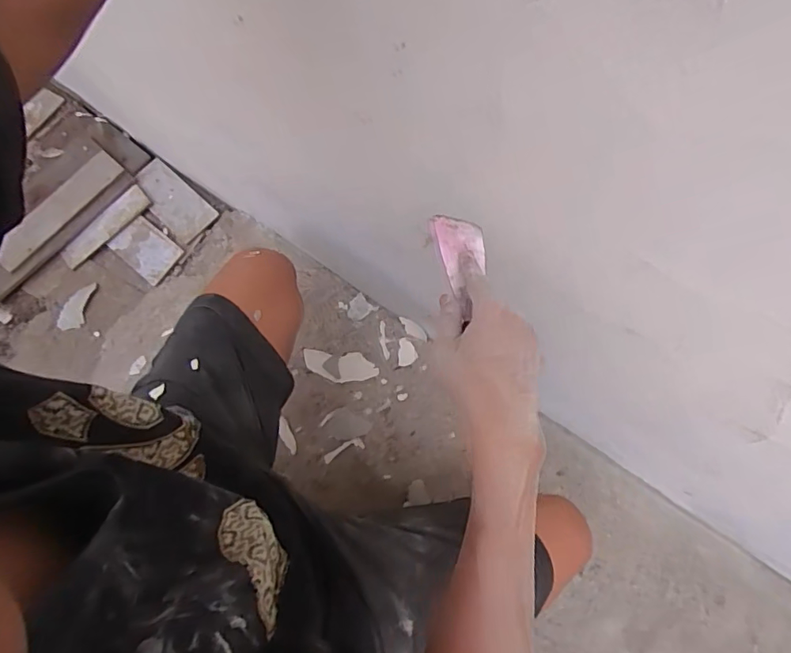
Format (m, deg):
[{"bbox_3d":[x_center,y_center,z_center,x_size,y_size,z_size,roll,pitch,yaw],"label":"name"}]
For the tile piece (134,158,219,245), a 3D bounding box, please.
[{"bbox_3d":[-0.426,-0.239,0.971,0.178,0.014,0.088,41,73,14],"label":"tile piece"}]

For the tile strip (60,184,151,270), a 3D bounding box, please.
[{"bbox_3d":[-0.550,-0.187,0.972,0.189,0.007,0.045,-43,94,-4],"label":"tile strip"}]

